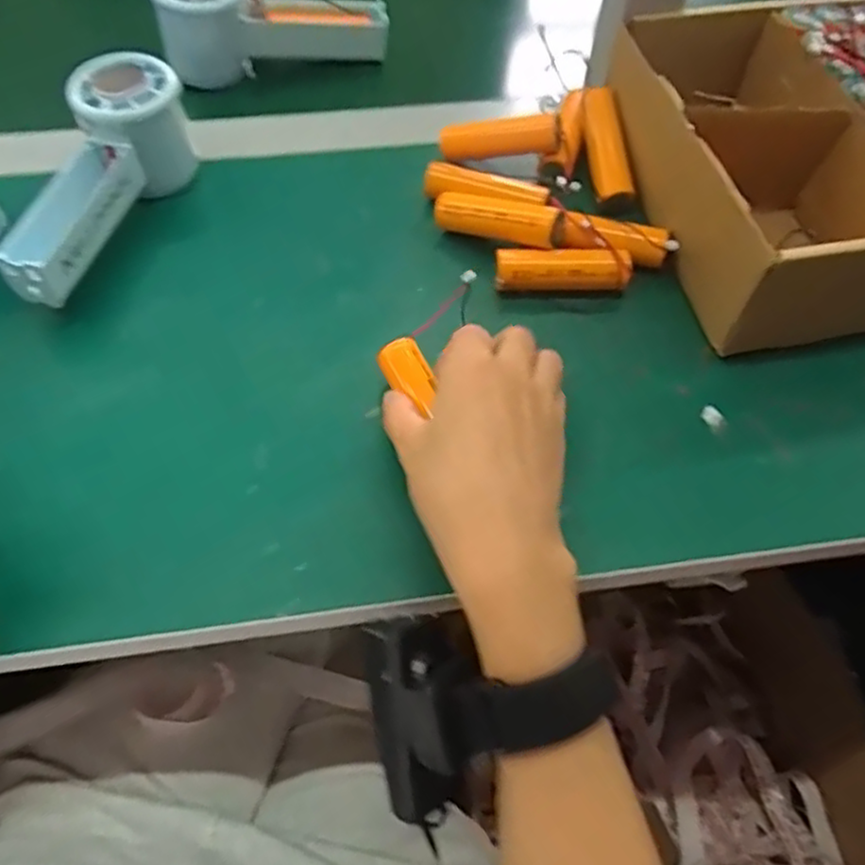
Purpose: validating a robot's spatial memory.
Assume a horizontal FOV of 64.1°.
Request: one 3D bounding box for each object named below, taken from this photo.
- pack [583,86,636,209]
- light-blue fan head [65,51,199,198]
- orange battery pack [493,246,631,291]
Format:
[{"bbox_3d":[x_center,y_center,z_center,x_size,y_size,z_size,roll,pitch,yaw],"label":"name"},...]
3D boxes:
[{"bbox_3d":[0.104,-0.174,0.419,0.022,0.014,0.075,-6,77,-5],"label":"pack"},{"bbox_3d":[-0.172,-0.177,0.408,0.058,0.065,0.053,-25,63,-15],"label":"light-blue fan head"},{"bbox_3d":[0.071,-0.088,0.381,0.072,0.020,0.021,0,60,-1],"label":"orange battery pack"}]

